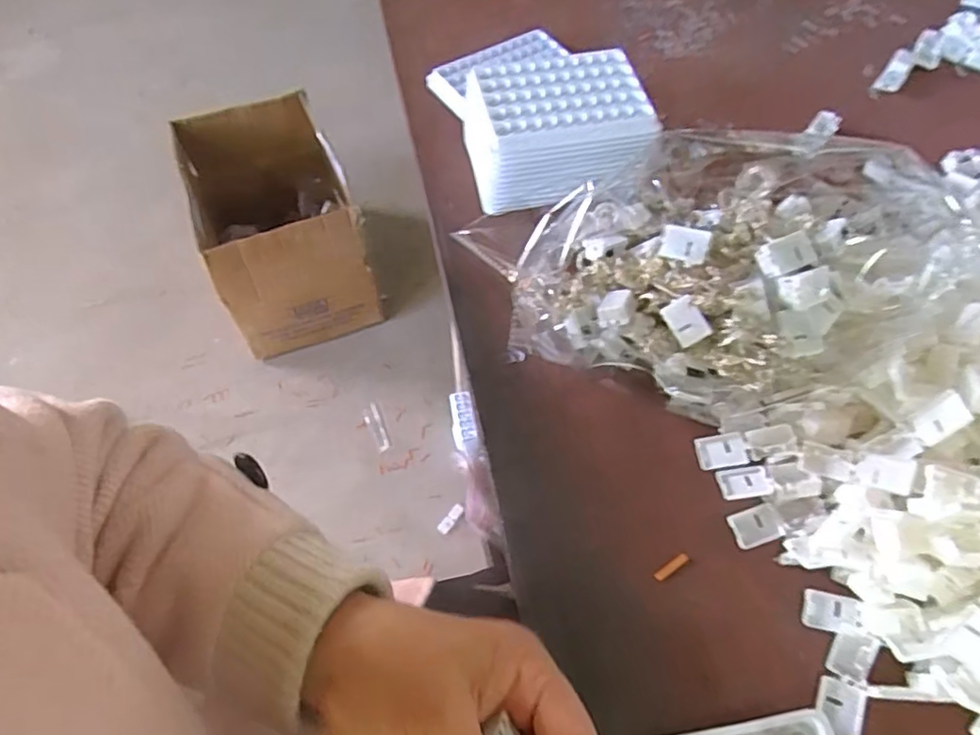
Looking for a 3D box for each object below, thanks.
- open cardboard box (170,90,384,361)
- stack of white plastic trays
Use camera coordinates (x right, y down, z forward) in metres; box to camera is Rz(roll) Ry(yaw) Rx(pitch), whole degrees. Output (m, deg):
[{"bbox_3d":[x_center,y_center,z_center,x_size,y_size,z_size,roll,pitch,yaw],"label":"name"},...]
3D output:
[{"bbox_3d":[-0.423,-0.294,1.255,0.276,0.279,0.421,-20,61,-11],"label":"open cardboard box"},{"bbox_3d":[0.034,-0.218,0.517,0.139,0.079,0.224,-15,60,-9],"label":"stack of white plastic trays"}]

